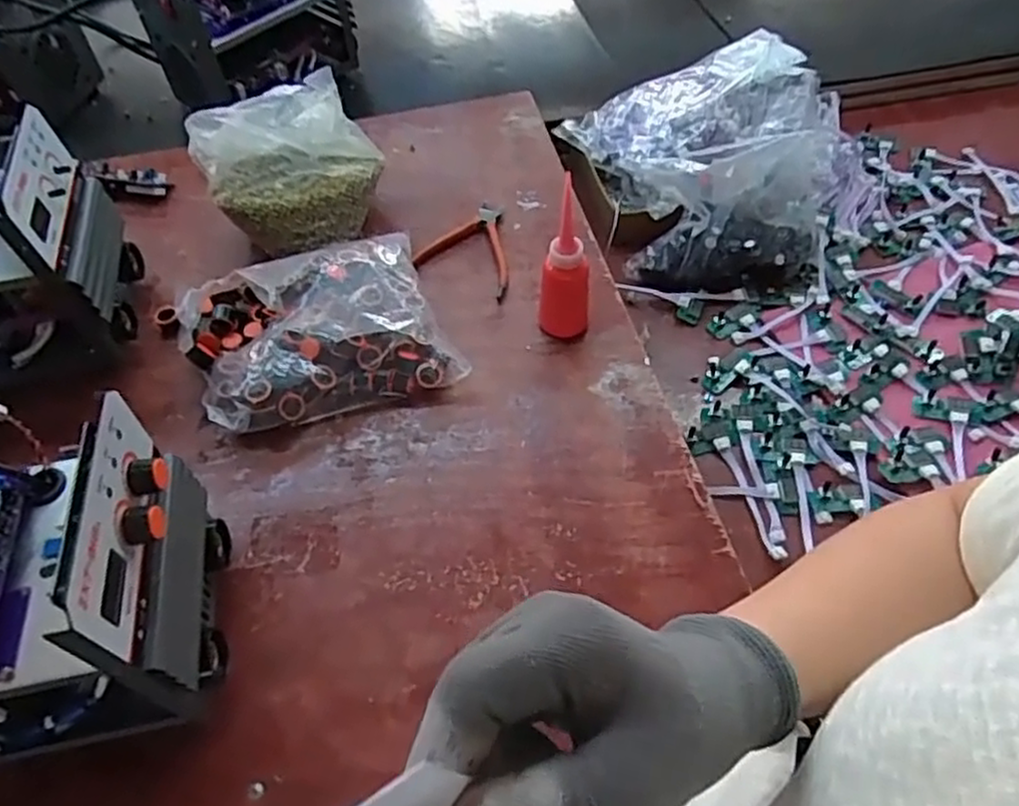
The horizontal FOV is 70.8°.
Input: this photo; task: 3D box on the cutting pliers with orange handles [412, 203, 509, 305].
[{"bbox_3d":[-0.031,-0.170,0.773,0.114,0.011,0.122,23,57,17],"label":"cutting pliers with orange handles"}]

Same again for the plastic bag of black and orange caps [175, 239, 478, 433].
[{"bbox_3d":[-0.184,-0.069,0.682,0.232,0.059,0.203,-21,56,-13],"label":"plastic bag of black and orange caps"}]

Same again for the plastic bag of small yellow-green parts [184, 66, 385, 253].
[{"bbox_3d":[-0.228,-0.249,0.755,0.180,0.156,0.148,-15,55,-9],"label":"plastic bag of small yellow-green parts"}]

